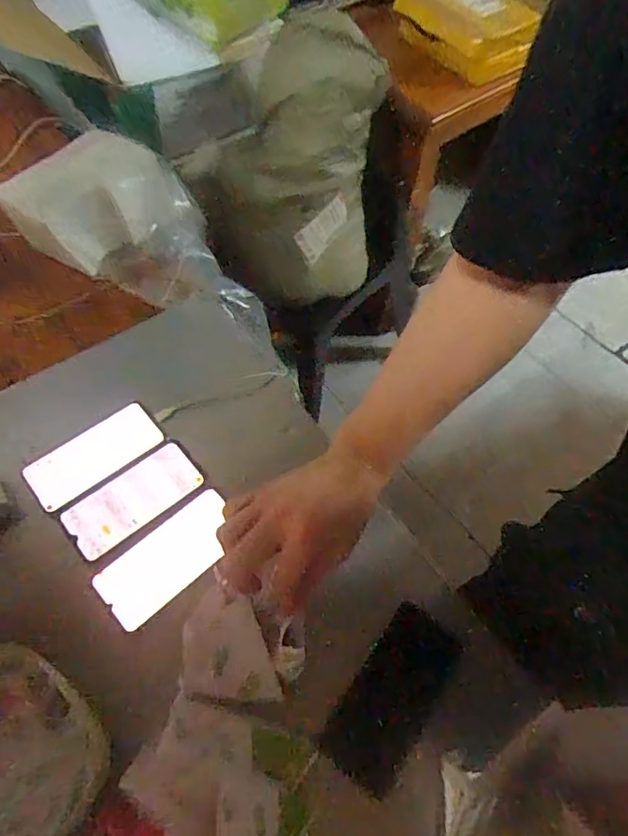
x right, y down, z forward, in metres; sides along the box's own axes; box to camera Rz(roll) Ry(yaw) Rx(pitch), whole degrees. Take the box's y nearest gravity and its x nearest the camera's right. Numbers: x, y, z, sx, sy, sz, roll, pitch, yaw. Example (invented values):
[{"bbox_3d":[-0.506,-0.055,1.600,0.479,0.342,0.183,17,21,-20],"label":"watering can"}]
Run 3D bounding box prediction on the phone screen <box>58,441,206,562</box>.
[{"bbox_3d":[-0.204,0.089,0.613,0.153,0.008,0.071,-34,68,-21],"label":"phone screen"}]

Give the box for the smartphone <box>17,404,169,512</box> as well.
[{"bbox_3d":[-0.259,0.044,0.641,0.154,0.012,0.066,-34,80,-24],"label":"smartphone"}]

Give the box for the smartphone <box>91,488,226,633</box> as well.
[{"bbox_3d":[-0.154,0.148,0.585,0.157,0.005,0.076,-38,69,-22],"label":"smartphone"}]

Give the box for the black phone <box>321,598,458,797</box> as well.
[{"bbox_3d":[0.073,0.257,0.504,0.073,0.010,0.152,31,76,13],"label":"black phone"}]

